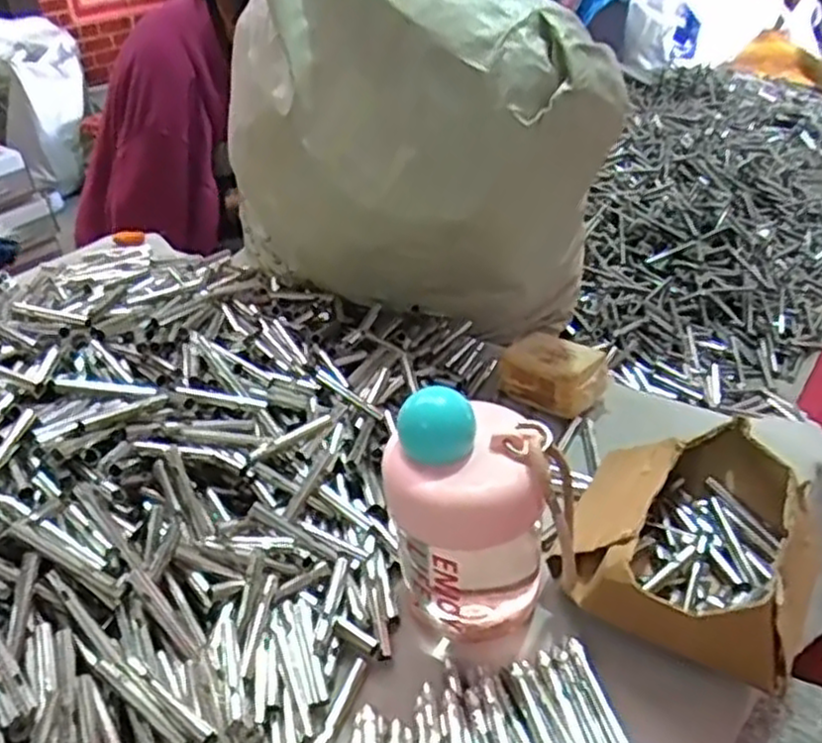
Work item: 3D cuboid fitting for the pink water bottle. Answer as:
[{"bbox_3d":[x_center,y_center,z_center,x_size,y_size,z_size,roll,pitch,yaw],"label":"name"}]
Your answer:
[{"bbox_3d":[0.038,0.083,0.432,0.099,0.134,0.079,-19,37,-22],"label":"pink water bottle"}]

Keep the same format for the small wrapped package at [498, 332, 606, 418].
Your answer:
[{"bbox_3d":[0.122,0.001,0.647,0.089,0.043,0.059,25,43,34],"label":"small wrapped package"}]

